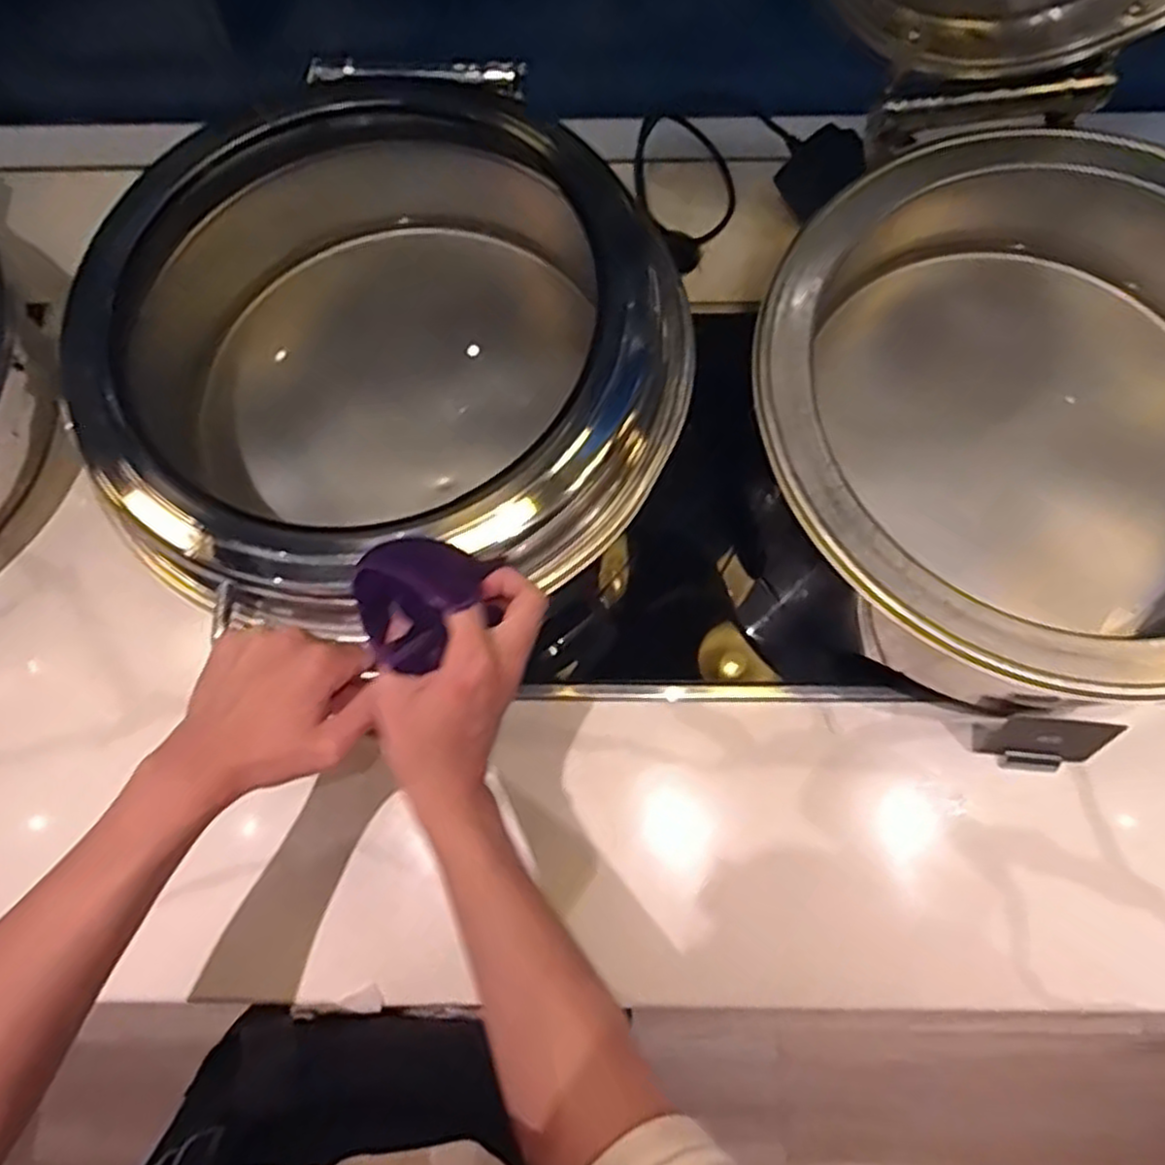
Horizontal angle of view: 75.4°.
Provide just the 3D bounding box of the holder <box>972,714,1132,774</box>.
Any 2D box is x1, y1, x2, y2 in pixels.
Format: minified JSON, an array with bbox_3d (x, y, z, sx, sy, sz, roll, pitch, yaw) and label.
[{"bbox_3d":[0.341,0.120,0.558,0.078,0.051,0.034,5,74,2],"label":"holder"}]

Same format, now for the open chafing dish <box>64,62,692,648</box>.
[{"bbox_3d":[-0.133,-0.165,0.559,0.372,0.164,0.384,0,74,1],"label":"open chafing dish"}]

